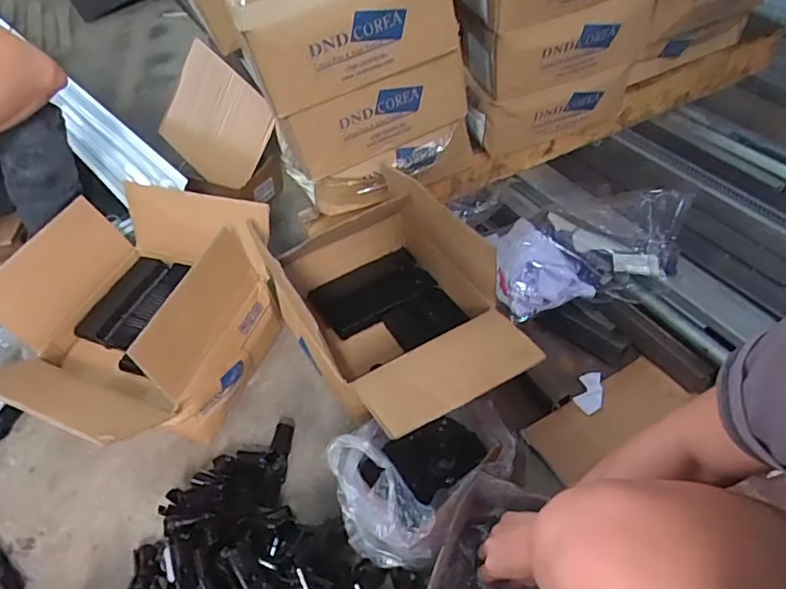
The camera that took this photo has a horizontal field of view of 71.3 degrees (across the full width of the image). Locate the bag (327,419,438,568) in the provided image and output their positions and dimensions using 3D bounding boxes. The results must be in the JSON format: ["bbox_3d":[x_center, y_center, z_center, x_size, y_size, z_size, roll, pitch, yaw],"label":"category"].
[{"bbox_3d":[-0.022,0.296,0.777,0.105,0.126,0.195,-27,51,-16],"label":"bag"}]

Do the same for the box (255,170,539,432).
[{"bbox_3d":[-0.004,0.029,0.928,0.291,0.234,0.459,-29,52,-17],"label":"box"}]

